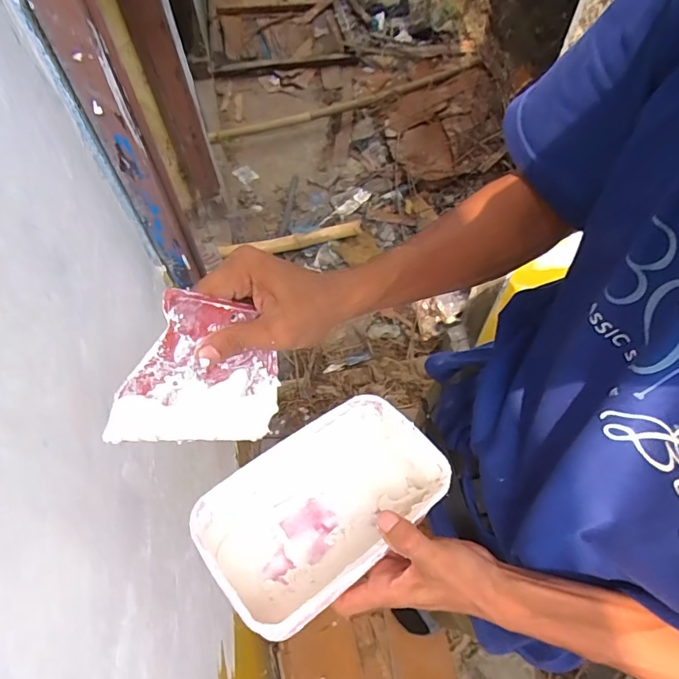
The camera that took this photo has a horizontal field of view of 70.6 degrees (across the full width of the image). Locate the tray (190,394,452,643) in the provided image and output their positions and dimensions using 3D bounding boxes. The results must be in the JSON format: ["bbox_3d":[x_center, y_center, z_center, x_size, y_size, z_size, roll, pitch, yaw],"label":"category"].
[{"bbox_3d":[-0.011,0.134,0.390,0.184,0.082,0.110,-36,65,-17],"label":"tray"}]

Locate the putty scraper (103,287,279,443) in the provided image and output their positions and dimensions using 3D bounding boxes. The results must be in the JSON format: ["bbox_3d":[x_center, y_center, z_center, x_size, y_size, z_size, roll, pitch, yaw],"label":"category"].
[{"bbox_3d":[-0.087,0.025,0.338,0.004,0.122,0.105,30,103,43],"label":"putty scraper"}]

